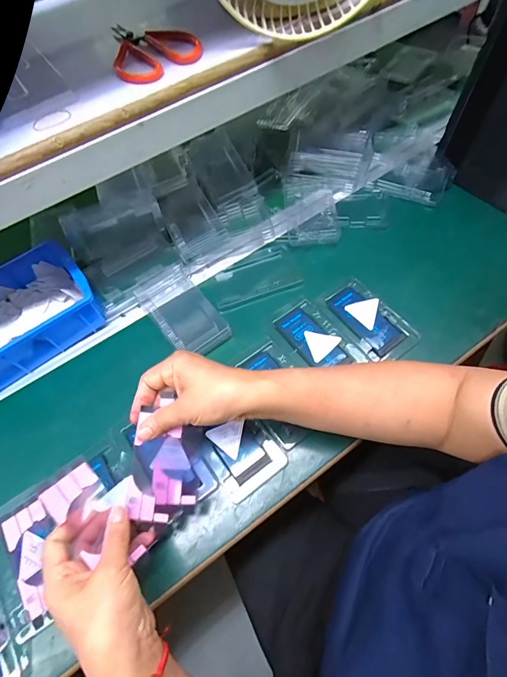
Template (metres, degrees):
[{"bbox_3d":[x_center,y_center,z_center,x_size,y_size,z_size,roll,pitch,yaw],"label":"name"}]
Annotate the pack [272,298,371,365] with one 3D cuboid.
[{"bbox_3d":[0.081,0.001,0.453,0.062,0.006,0.114,-37,64,-14],"label":"pack"}]

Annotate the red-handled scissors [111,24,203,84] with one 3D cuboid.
[{"bbox_3d":[-0.113,-0.310,0.375,0.084,0.017,0.121,-32,63,-11],"label":"red-handled scissors"}]

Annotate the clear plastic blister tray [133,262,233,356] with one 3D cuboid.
[{"bbox_3d":[-0.095,-0.037,0.473,0.075,0.025,0.136,-36,64,-13],"label":"clear plastic blister tray"}]

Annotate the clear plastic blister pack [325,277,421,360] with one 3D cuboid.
[{"bbox_3d":[0.150,-0.024,0.463,0.071,0.006,0.119,-38,64,-14],"label":"clear plastic blister pack"}]

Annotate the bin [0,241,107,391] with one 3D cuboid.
[{"bbox_3d":[-0.316,-0.028,0.468,0.206,0.062,0.142,-38,67,-15],"label":"bin"}]

